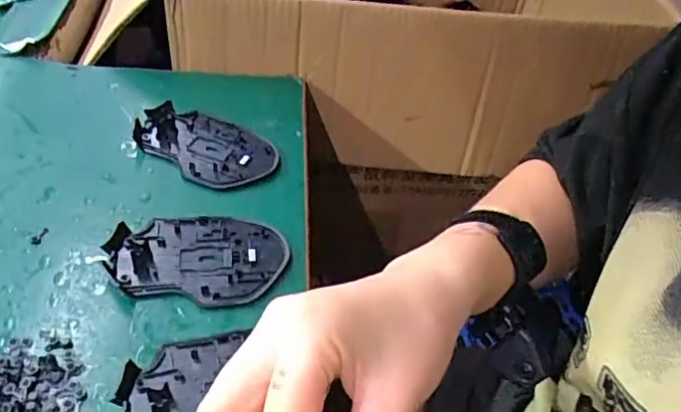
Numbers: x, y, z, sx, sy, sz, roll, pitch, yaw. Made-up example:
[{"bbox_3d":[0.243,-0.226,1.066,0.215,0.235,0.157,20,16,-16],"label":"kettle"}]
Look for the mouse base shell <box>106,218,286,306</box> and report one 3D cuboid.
[{"bbox_3d":[-0.095,0.033,0.386,0.114,0.011,0.071,-2,46,-9],"label":"mouse base shell"}]

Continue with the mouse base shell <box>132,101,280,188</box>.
[{"bbox_3d":[-0.107,-0.051,0.459,0.112,0.017,0.069,20,47,12],"label":"mouse base shell"}]

